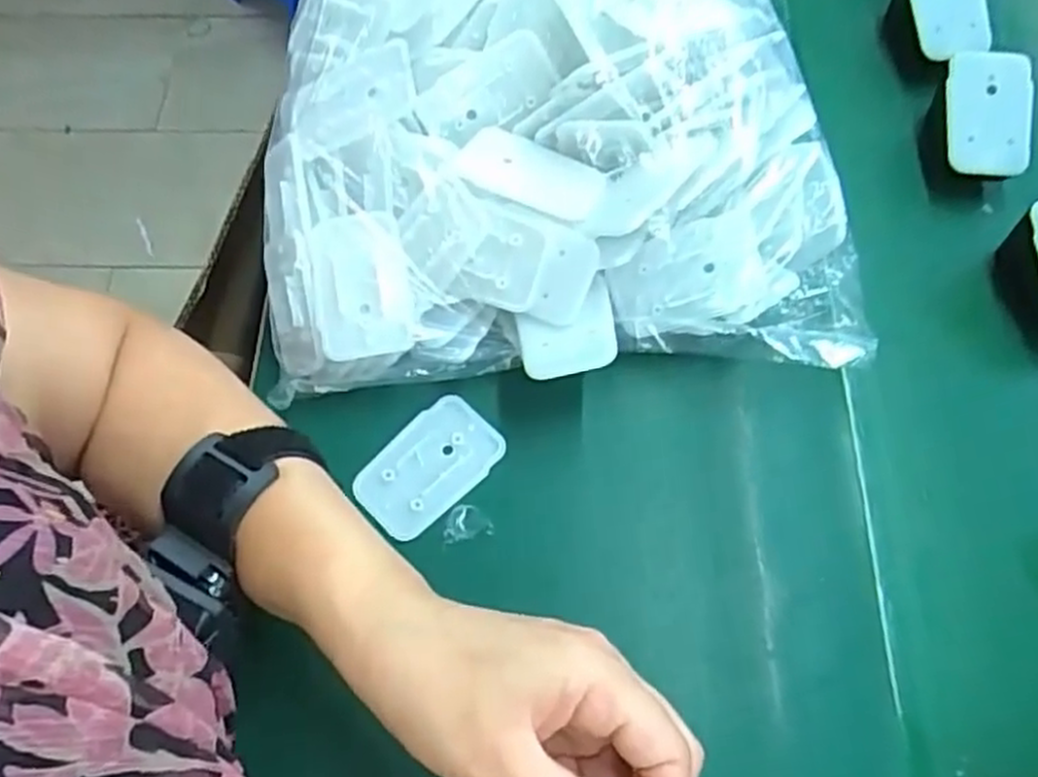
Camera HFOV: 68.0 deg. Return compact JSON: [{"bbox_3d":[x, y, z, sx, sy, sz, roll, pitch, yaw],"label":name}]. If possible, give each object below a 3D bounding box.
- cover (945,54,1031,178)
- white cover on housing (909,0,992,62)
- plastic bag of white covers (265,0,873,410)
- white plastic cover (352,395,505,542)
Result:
[{"bbox_3d":[0.247,-0.146,0.405,0.041,0.009,0.066,3,83,9],"label":"cover"},{"bbox_3d":[0.240,-0.216,0.429,0.037,0.009,0.070,-6,79,11],"label":"white cover on housing"},{"bbox_3d":[0.013,-0.158,0.402,0.286,0.119,0.310,-1,64,2],"label":"plastic bag of white covers"},{"bbox_3d":[-0.043,0.038,0.369,0.045,0.006,0.069,40,72,19],"label":"white plastic cover"}]

